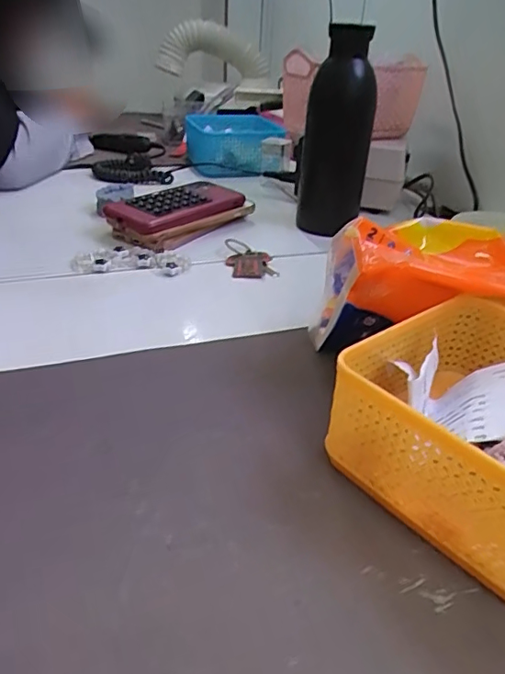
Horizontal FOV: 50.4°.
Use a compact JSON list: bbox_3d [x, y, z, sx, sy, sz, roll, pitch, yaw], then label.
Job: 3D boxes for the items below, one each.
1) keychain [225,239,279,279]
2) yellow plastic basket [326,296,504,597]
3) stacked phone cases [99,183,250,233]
[{"bbox_3d":[-0.003,-0.078,0.527,0.045,0.010,0.067,-4,32,-11],"label":"keychain"},{"bbox_3d":[0.127,0.044,0.279,0.141,0.063,0.131,-24,41,-37],"label":"yellow plastic basket"},{"bbox_3d":[-0.084,-0.137,0.592,0.151,0.036,0.078,-25,42,-38],"label":"stacked phone cases"}]

